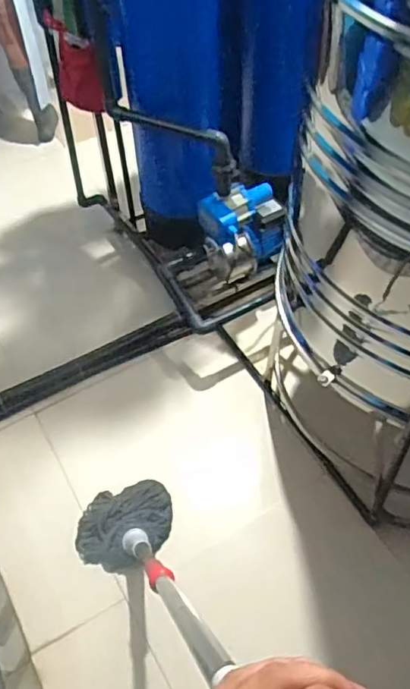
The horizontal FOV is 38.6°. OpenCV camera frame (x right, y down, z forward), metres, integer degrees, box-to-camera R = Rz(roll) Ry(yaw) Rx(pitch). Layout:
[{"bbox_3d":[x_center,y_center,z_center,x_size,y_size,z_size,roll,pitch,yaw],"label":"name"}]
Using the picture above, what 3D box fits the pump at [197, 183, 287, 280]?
[{"bbox_3d":[0.123,-0.325,1.664,0.245,0.247,0.142,-28,56,-18],"label":"pump"}]

